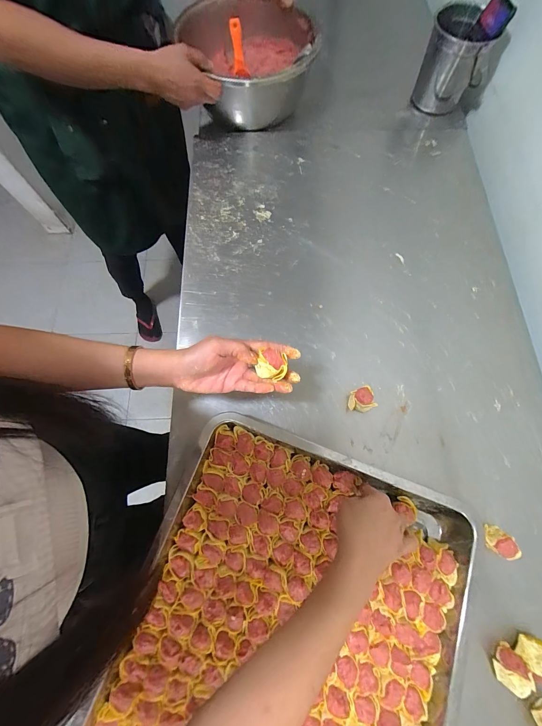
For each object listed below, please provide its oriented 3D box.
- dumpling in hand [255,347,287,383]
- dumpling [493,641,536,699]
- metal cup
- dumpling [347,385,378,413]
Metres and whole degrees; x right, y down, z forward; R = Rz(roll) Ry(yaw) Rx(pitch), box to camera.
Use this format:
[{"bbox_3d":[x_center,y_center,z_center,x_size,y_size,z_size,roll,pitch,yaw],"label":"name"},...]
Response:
[{"bbox_3d":[0.001,0.002,0.370,0.036,0.026,0.029,4,74,2],"label":"dumpling in hand"},{"bbox_3d":[0.296,0.379,0.378,0.038,0.036,0.034,-39,77,-10],"label":"dumpling"},{"bbox_3d":[0.371,-0.625,0.636,0.098,0.142,0.098,7,74,3],"label":"metal cup"},{"bbox_3d":[0.139,0.058,0.471,0.036,0.037,0.034,0,73,1],"label":"dumpling"}]

